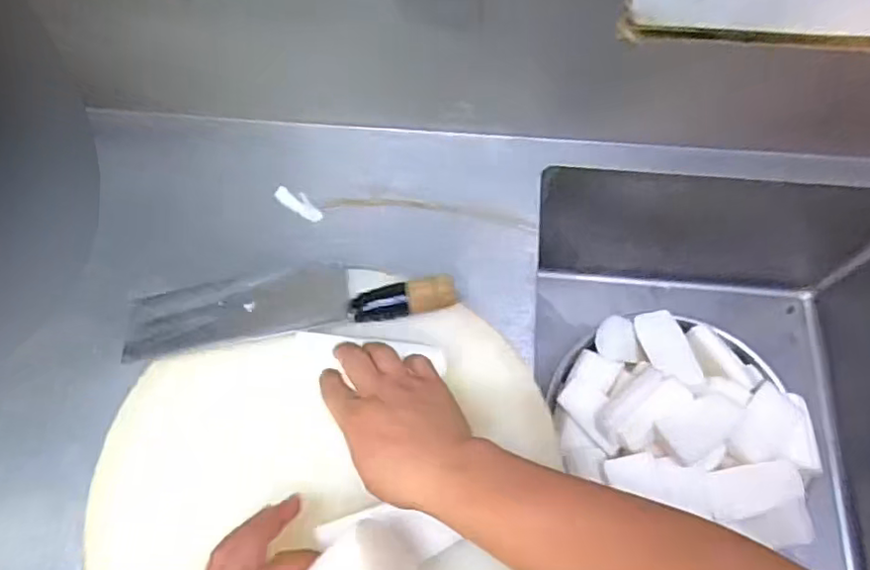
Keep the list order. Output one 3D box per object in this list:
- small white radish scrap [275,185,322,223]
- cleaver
[{"bbox_3d":[-0.150,-0.090,0.666,0.063,0.009,0.023,38,74,14],"label":"small white radish scrap"},{"bbox_3d":[-0.138,0.013,0.557,0.303,0.035,0.067,-8,69,-2],"label":"cleaver"}]

